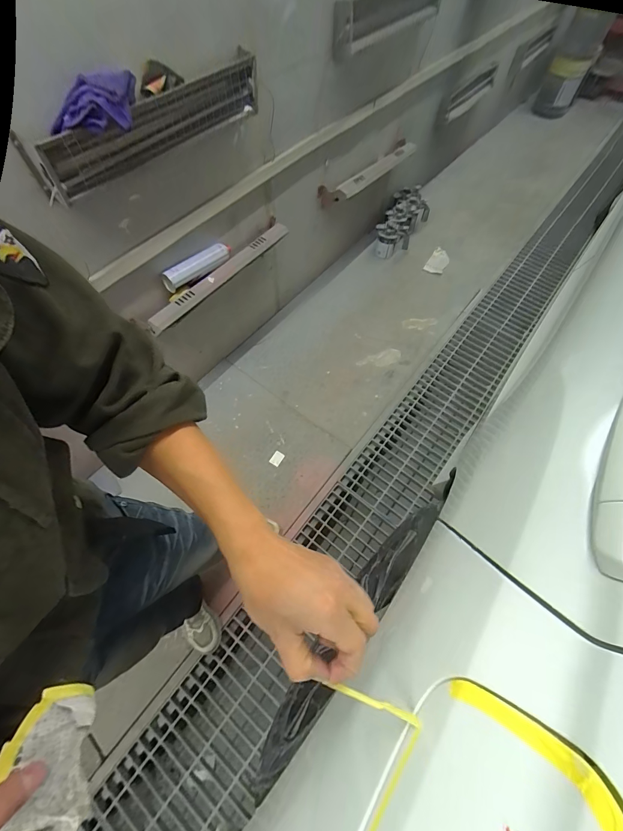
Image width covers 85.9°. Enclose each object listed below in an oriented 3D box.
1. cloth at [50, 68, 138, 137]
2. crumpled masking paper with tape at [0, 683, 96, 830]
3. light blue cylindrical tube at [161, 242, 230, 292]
[{"bbox_3d":[-0.436,-0.627,0.678,0.184,0.072,0.079,-30,64,-15],"label":"cloth"},{"bbox_3d":[-0.181,0.240,0.223,0.052,0.027,0.094,-30,35,-15],"label":"crumpled masking paper with tape"},{"bbox_3d":[-0.388,-0.510,1.134,0.258,0.046,0.060,-41,70,-19],"label":"light blue cylindrical tube"}]

